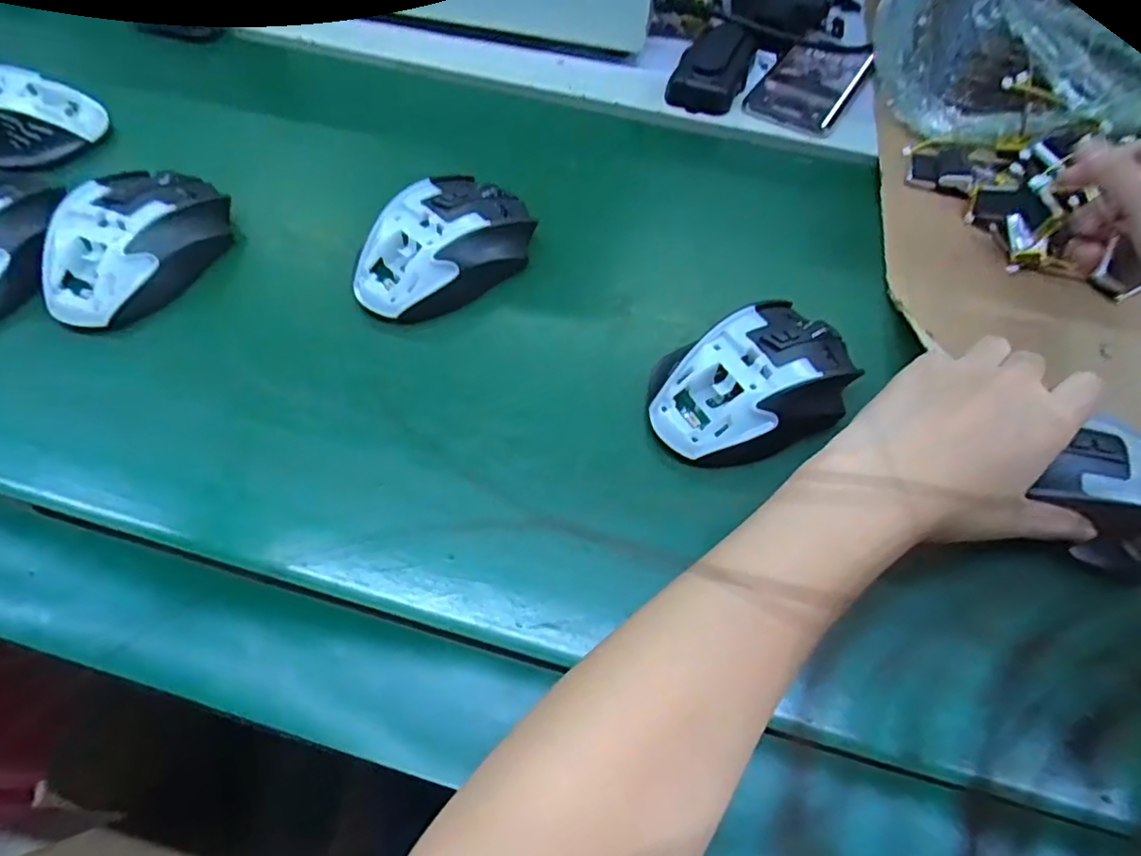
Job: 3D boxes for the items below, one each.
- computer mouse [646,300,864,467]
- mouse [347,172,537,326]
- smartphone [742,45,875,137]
[{"bbox_3d":[0.098,-0.026,0.334,0.115,0.036,0.071,-25,62,-19],"label":"computer mouse"},{"bbox_3d":[-0.072,-0.111,0.378,0.068,0.034,0.117,41,63,20],"label":"mouse"},{"bbox_3d":[0.189,-0.271,0.513,0.069,0.014,0.132,28,59,13],"label":"smartphone"}]

